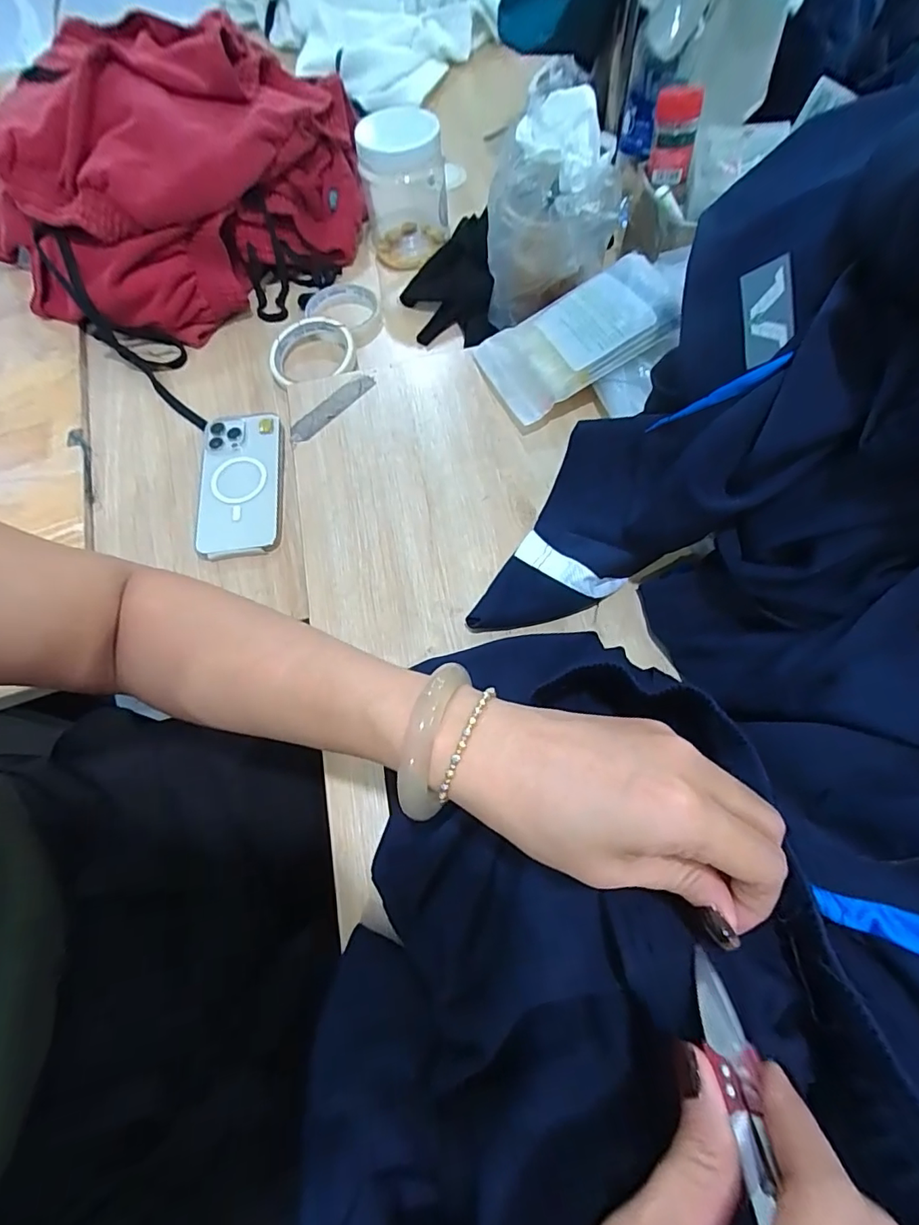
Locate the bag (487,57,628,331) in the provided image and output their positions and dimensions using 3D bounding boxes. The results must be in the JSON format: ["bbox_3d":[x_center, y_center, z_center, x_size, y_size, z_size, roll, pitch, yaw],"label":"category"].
[{"bbox_3d":[0.081,-0.346,0.463,0.116,0.168,0.068,11,67,8],"label":"bag"}]

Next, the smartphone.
[{"bbox_3d":[-0.214,-0.126,0.509,0.079,0.015,0.162,-9,66,-1],"label":"smartphone"}]

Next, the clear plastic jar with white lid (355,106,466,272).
[{"bbox_3d":[-0.056,-0.498,0.607,0.107,0.135,0.084,-15,66,-3],"label":"clear plastic jar with white lid"}]

